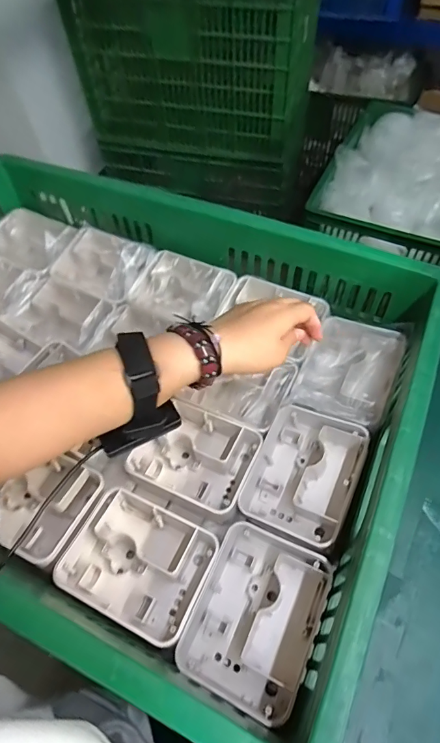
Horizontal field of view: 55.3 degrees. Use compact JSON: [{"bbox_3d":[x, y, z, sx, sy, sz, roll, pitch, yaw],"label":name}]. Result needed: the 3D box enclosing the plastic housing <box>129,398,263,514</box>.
[{"bbox_3d":[-0.025,0.093,0.466,0.124,0.044,0.098,21,61,16],"label":"plastic housing"}]

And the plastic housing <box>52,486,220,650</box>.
[{"bbox_3d":[-0.075,0.180,0.397,0.128,0.034,0.101,21,61,15],"label":"plastic housing"}]

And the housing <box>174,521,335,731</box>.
[{"bbox_3d":[0.033,0.211,0.376,0.106,0.045,0.138,19,60,14],"label":"housing"}]

